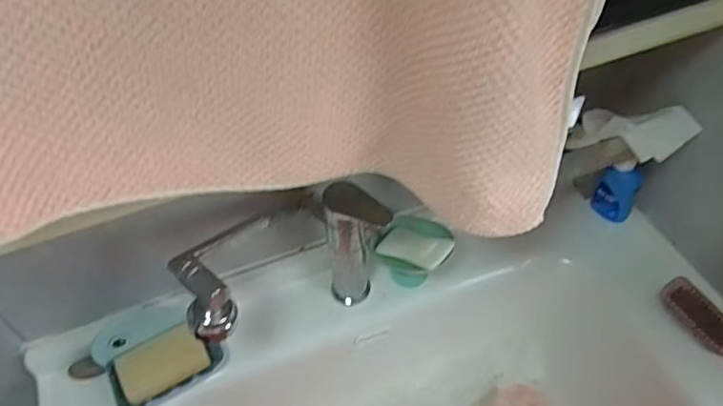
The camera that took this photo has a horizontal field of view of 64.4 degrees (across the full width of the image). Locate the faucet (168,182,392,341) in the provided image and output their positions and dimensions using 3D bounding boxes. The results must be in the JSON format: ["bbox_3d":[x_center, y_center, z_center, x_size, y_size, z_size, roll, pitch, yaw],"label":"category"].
[{"bbox_3d":[-0.063,0.092,0.654,0.255,0.212,0.090,-35,54,-23],"label":"faucet"}]

